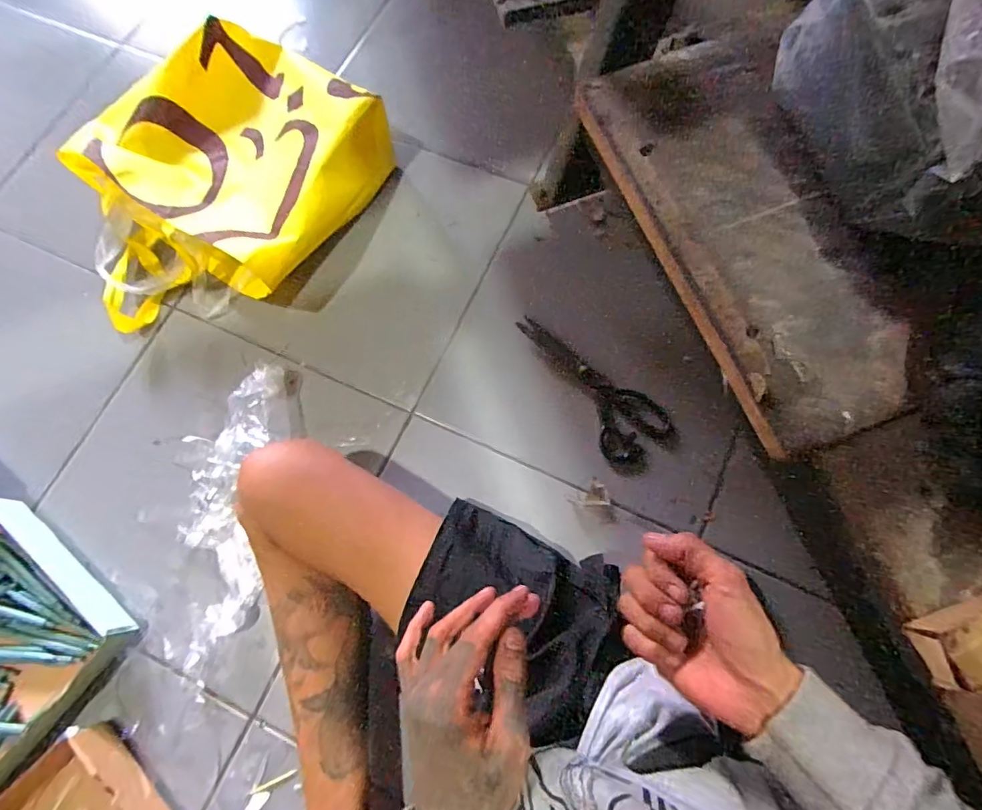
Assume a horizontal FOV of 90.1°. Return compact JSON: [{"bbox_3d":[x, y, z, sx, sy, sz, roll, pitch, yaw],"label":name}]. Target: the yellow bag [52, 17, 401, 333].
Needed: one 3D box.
[{"bbox_3d":[-0.418,-0.324,0.727,0.385,0.120,0.457,27,77,9],"label":"yellow bag"}]

